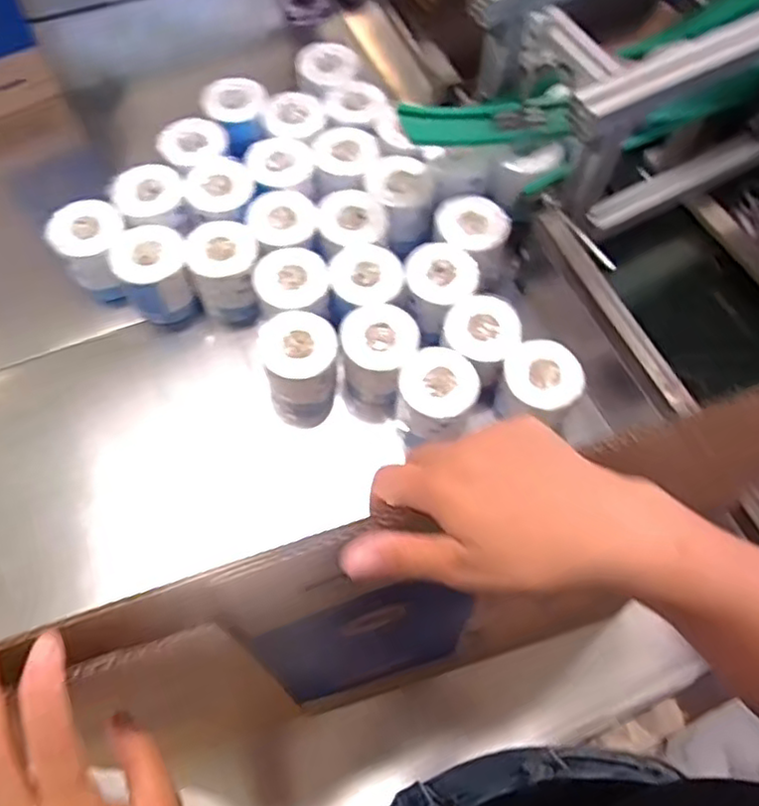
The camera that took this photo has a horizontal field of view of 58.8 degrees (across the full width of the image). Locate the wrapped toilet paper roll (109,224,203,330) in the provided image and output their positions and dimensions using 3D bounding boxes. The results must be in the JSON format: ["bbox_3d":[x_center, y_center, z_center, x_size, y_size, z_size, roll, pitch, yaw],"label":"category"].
[{"bbox_3d":[-0.314,-0.177,0.951,0.093,0.111,0.094,1,64,-2],"label":"wrapped toilet paper roll"}]

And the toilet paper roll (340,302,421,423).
[{"bbox_3d":[-0.005,-0.047,0.929,0.095,0.166,0.103,1,64,-2],"label":"toilet paper roll"}]

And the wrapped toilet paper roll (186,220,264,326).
[{"bbox_3d":[-0.217,-0.179,0.964,0.093,0.132,0.102,1,64,-2],"label":"wrapped toilet paper roll"}]

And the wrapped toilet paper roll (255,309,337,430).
[{"bbox_3d":[-0.106,-0.040,0.922,0.089,0.175,0.087,1,64,-2],"label":"wrapped toilet paper roll"}]

